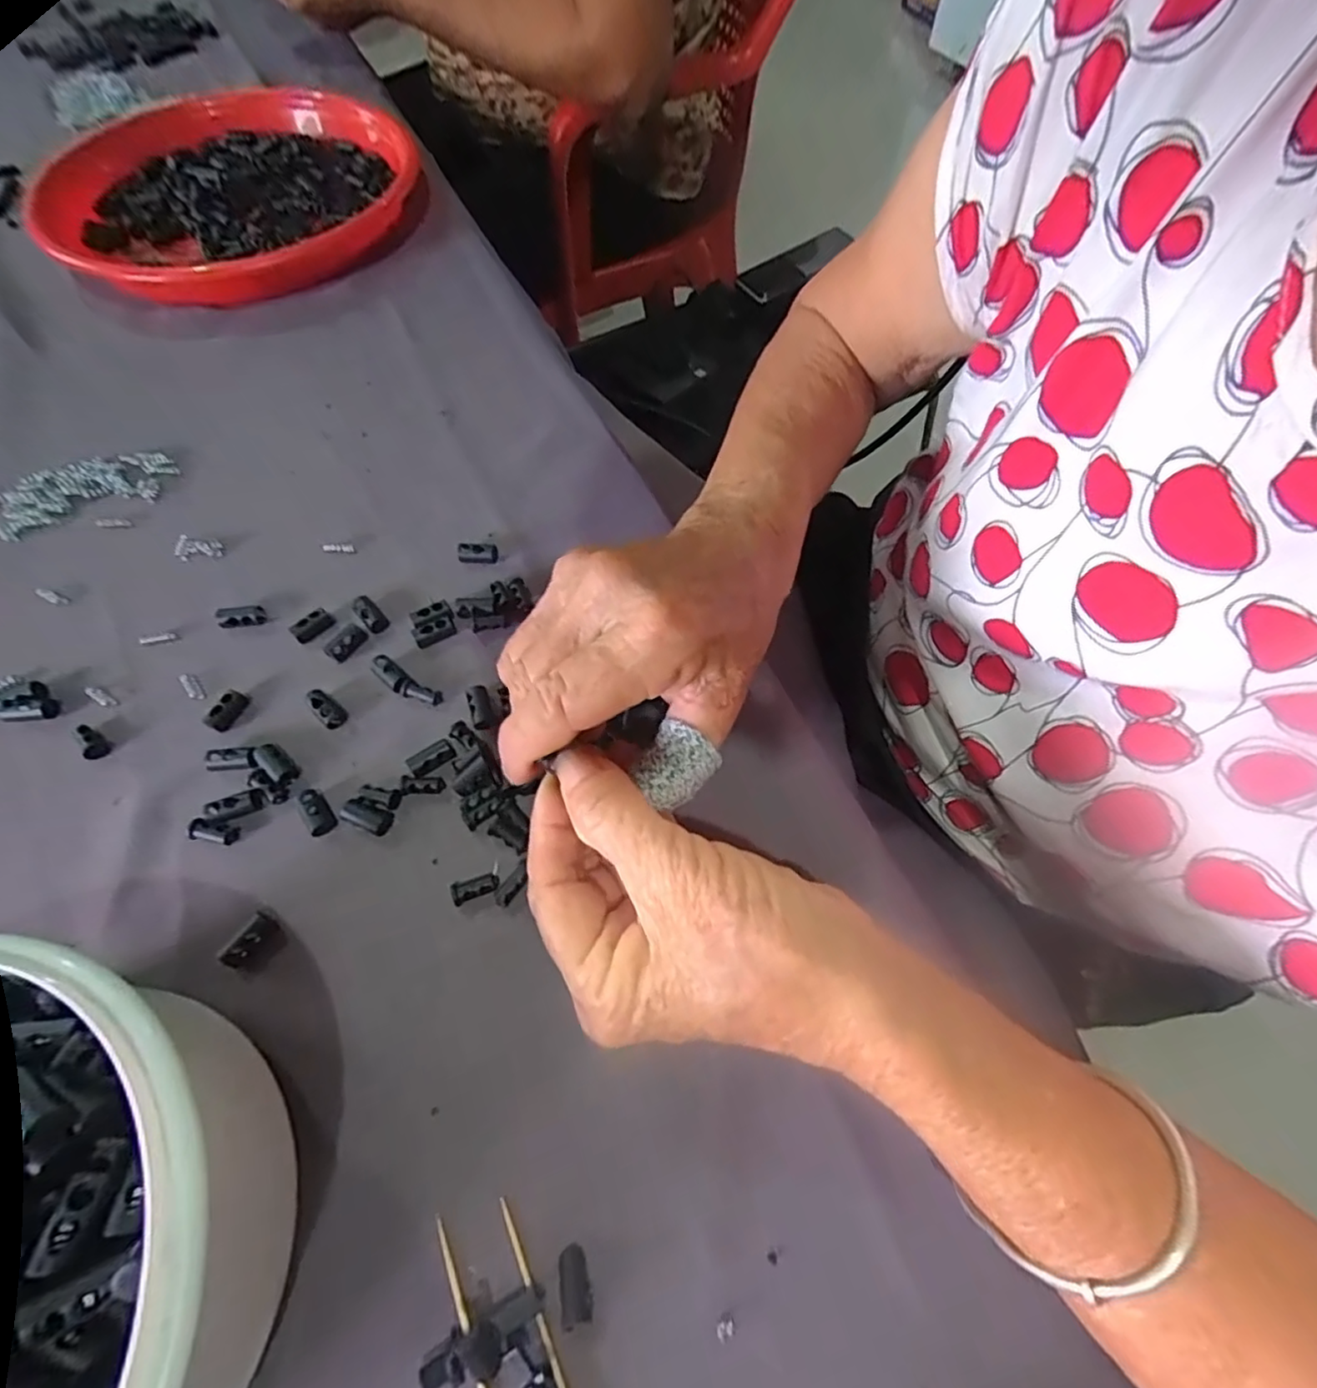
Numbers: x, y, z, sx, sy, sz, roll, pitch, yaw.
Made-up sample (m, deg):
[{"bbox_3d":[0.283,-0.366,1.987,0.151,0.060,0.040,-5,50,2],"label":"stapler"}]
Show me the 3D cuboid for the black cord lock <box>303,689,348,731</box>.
[{"bbox_3d":[-0.144,0.007,0.267,0.016,0.010,0.010,39,68,18],"label":"black cord lock"}]

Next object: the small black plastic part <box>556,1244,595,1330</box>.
[{"bbox_3d":[-0.025,0.174,0.181,0.009,0.006,0.017,-13,63,-8],"label":"small black plastic part"}]

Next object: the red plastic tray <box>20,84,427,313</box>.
[{"bbox_3d":[-0.293,-0.352,0.434,0.243,0.039,0.235,-33,67,-17],"label":"red plastic tray"}]

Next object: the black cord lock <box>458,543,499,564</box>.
[{"bbox_3d":[-0.090,-0.071,0.306,0.020,0.007,0.009,8,62,3],"label":"black cord lock"}]

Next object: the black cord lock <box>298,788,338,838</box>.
[{"bbox_3d":[-0.137,0.047,0.245,0.009,0.009,0.020,-35,68,-18],"label":"black cord lock"}]

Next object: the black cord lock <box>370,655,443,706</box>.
[{"bbox_3d":[-0.113,-0.005,0.272,0.036,0.010,0.011,29,65,14],"label":"black cord lock"}]

